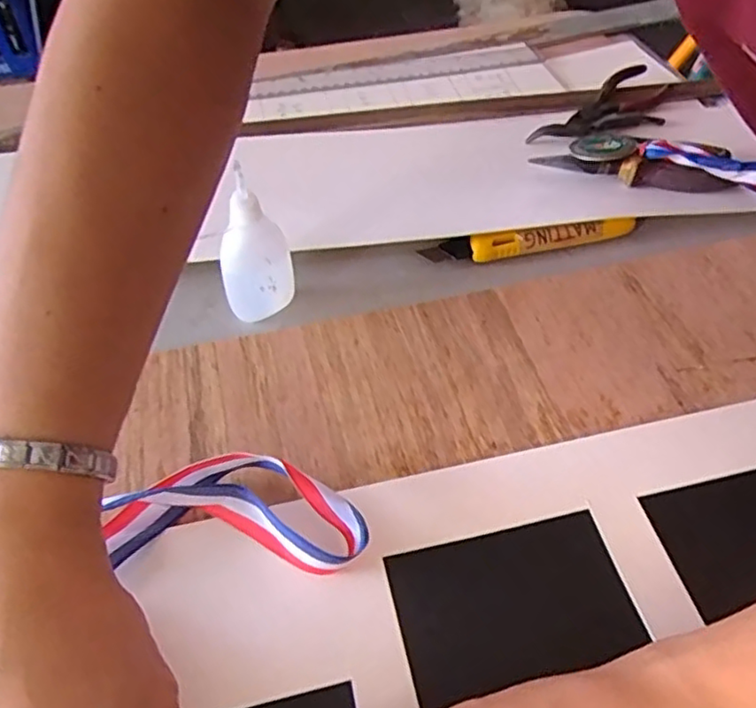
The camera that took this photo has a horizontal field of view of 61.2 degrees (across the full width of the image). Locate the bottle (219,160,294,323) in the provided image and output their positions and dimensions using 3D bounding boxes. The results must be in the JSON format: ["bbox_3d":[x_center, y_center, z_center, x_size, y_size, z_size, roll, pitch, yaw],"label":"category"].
[{"bbox_3d":[-0.074,-0.064,0.388,0.042,0.088,0.032,-5,50,-7],"label":"bottle"}]

